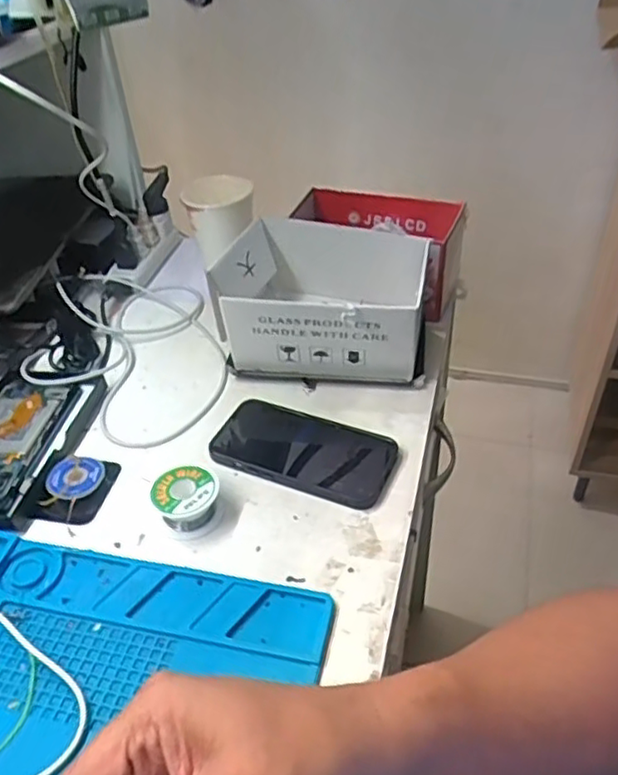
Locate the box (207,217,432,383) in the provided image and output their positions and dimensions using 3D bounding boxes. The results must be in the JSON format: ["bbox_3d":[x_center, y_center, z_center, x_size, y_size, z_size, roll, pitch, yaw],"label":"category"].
[{"bbox_3d":[0.014,-0.084,0.638,0.185,0.112,0.132,6,41,11],"label":"box"}]

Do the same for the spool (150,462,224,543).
[{"bbox_3d":[-0.093,0.088,0.509,0.048,0.031,0.046,-2,40,2],"label":"spool"}]

